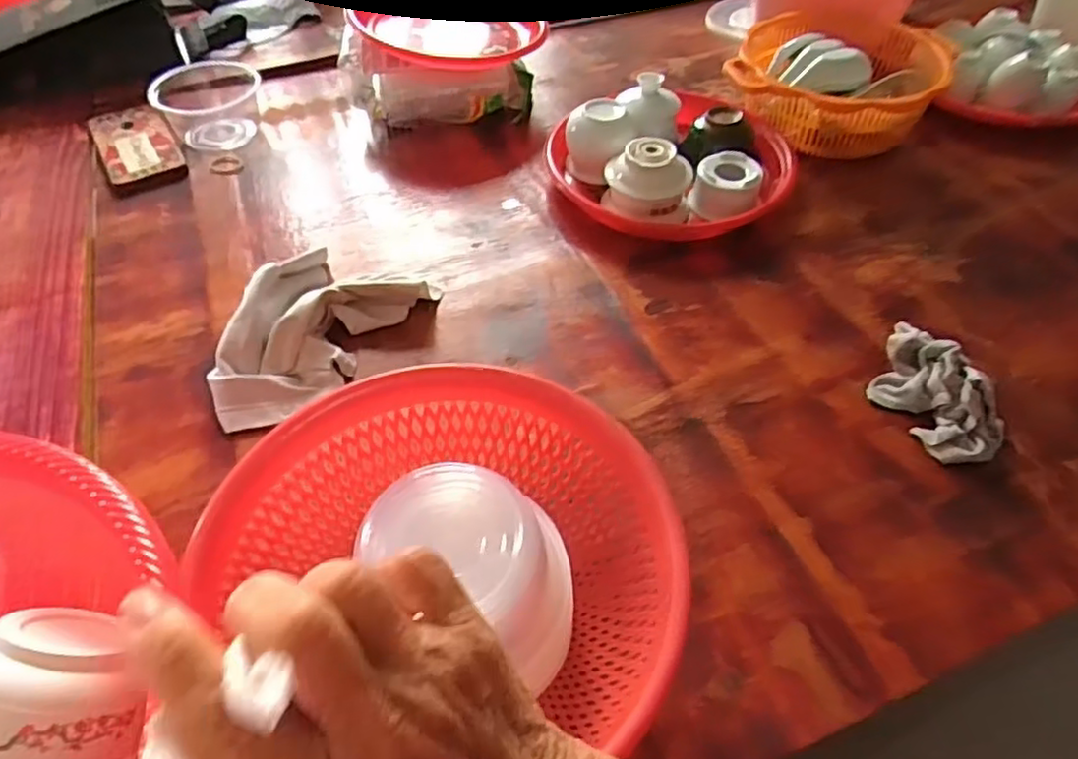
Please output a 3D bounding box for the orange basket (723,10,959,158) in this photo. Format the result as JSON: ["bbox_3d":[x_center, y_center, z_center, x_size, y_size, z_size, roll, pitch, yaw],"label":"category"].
[{"bbox_3d":[0.326,-0.324,0.766,0.211,0.075,0.190,21,54,17],"label":"orange basket"}]

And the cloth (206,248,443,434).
[{"bbox_3d":[-0.190,-0.045,0.568,0.107,0.047,0.198,29,57,23],"label":"cloth"}]

